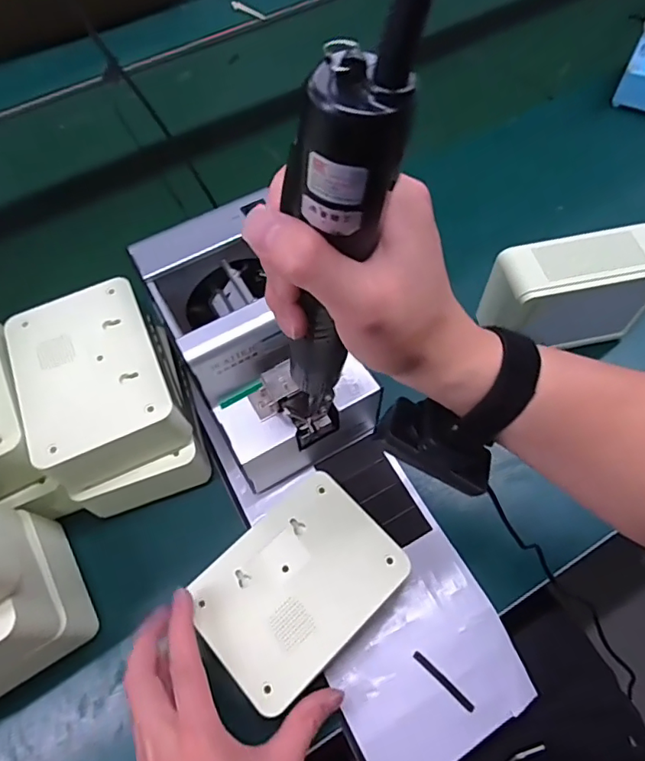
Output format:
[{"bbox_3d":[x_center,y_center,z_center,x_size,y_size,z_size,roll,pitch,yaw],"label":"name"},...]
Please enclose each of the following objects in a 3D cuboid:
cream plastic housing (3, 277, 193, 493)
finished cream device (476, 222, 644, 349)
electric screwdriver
[{"bbox_3d":[-0.174,0.000,0.410,0.107,0.052,0.141,-22,63,-8],"label":"cream plastic housing"},{"bbox_3d":[0.221,-0.077,0.473,0.137,0.120,0.055,-13,62,-4],"label":"finished cream device"},{"bbox_3d":[0.003,-0.039,0.277,0.040,0.266,0.032,-10,69,-8],"label":"electric screwdriver"}]

